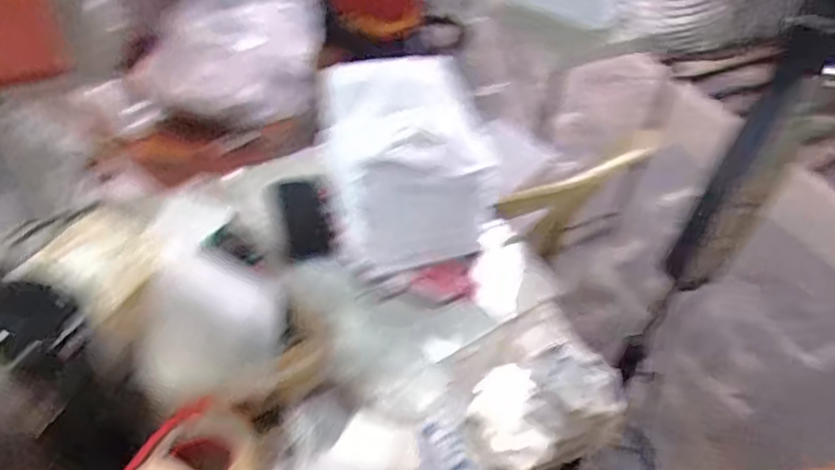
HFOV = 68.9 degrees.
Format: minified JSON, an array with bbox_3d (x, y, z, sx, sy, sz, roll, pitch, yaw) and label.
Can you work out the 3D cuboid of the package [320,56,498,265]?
[{"bbox_3d":[-0.018,-0.106,0.870,0.195,0.180,0.231,-8,46,-13],"label":"package"}]

